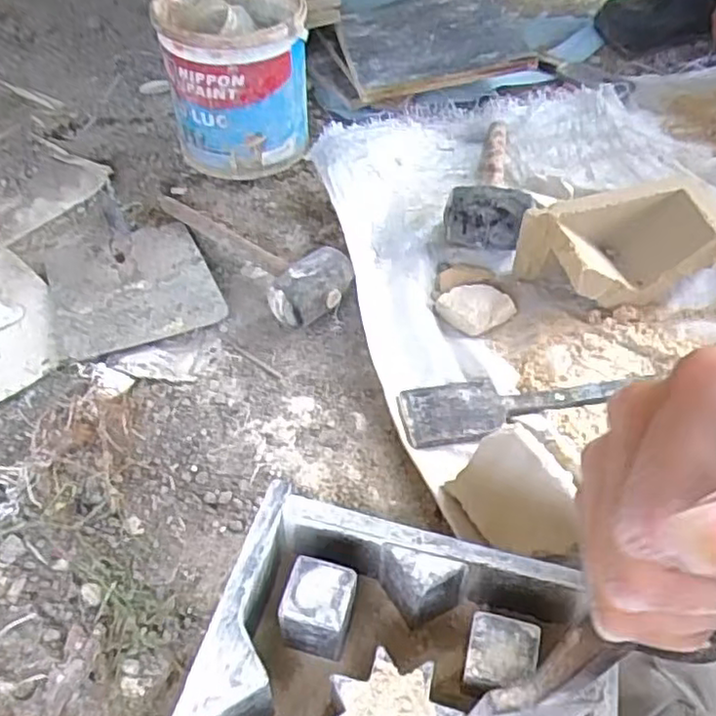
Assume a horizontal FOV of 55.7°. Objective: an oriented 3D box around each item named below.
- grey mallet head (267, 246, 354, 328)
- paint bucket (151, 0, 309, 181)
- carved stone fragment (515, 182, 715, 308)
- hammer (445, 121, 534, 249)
[{"bbox_3d":[-0.046,-0.070,0.718,0.094,0.062,0.054,-34,58,-26],"label":"grey mallet head"},{"bbox_3d":[-0.150,-0.352,0.864,0.164,0.192,0.161,-2,50,-3],"label":"paint bucket"},{"bbox_3d":[0.289,-0.118,0.744,0.202,0.094,0.095,-11,51,-11],"label":"carved stone fragment"},{"bbox_3d":[0.188,-0.243,0.861,0.091,0.070,0.275,16,52,12],"label":"hammer"}]

